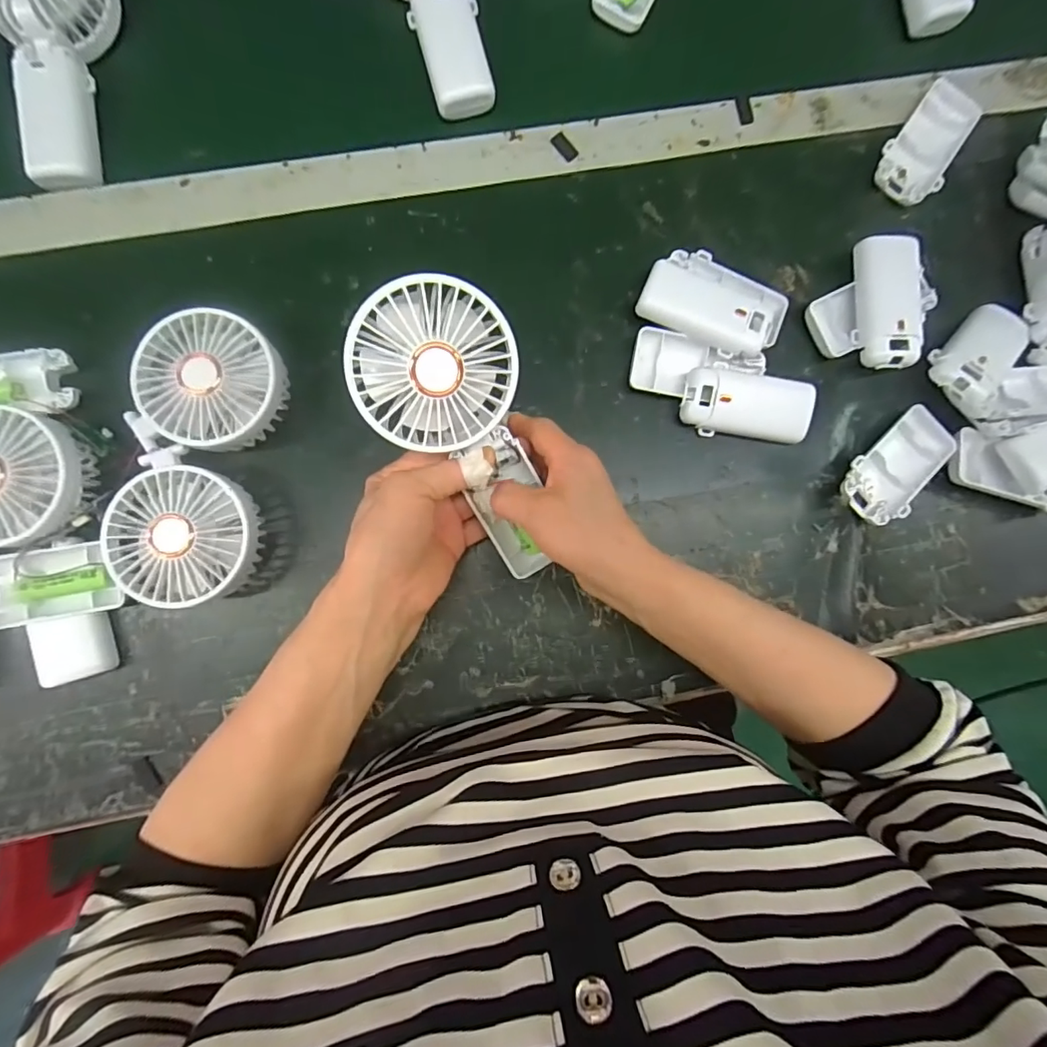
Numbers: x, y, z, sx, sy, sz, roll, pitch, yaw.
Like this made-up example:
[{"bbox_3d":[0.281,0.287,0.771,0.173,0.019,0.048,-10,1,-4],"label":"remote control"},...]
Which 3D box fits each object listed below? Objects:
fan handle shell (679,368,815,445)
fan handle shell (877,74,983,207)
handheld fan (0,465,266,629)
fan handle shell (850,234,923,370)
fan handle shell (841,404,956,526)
[{"bbox_3d":[0.160,-0.085,0.369,0.091,0.026,0.045,4,86,-2],"label":"fan handle shell"},{"bbox_3d":[0.319,-0.298,0.410,0.051,0.014,0.101,39,86,1],"label":"fan handle shell"},{"bbox_3d":[-0.259,0.016,0.333,0.180,0.045,0.087,-7,87,-3],"label":"handheld fan"},{"bbox_3d":[0.269,-0.160,0.378,0.045,0.021,0.092,-1,86,-2],"label":"fan handle shell"},{"bbox_3d":[0.271,-0.042,0.375,0.095,0.019,0.046,-44,89,-4],"label":"fan handle shell"}]

